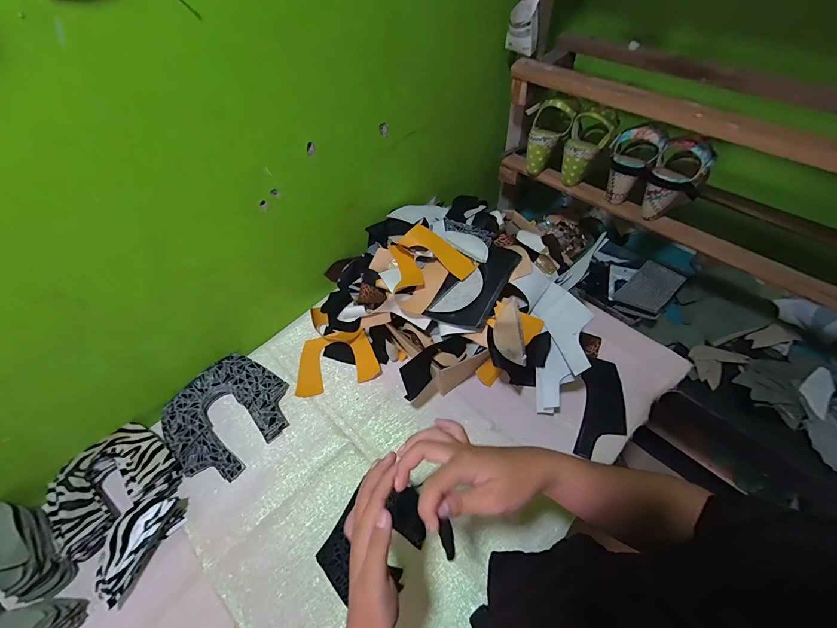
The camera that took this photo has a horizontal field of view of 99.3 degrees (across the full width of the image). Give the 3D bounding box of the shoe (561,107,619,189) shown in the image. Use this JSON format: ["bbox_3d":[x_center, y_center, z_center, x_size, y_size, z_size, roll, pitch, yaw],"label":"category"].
[{"bbox_3d":[0.337,-0.332,0.717,0.080,0.128,0.080,20,58,17],"label":"shoe"}]

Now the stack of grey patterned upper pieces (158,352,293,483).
[{"bbox_3d":[-0.331,0.172,0.620,0.190,0.031,0.186,-39,61,-22],"label":"stack of grey patterned upper pieces"}]

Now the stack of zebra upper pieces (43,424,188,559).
[{"bbox_3d":[-0.480,0.260,0.557,0.136,0.043,0.165,38,65,26],"label":"stack of zebra upper pieces"}]

